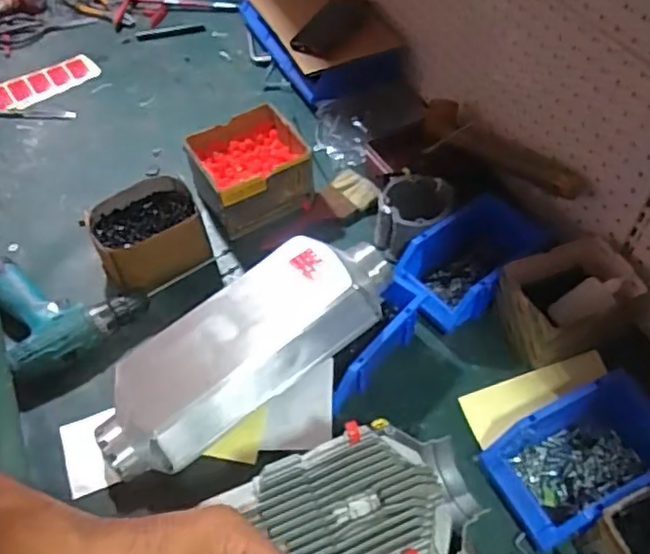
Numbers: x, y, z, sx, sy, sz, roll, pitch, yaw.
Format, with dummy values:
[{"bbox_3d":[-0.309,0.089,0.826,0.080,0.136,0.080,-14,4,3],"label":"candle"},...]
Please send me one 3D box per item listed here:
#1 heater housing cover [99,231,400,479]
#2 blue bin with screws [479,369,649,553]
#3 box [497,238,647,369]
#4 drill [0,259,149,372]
[{"bbox_3d":[-0.093,0.070,0.744,0.386,0.096,0.144,-30,57,-20],"label":"heater housing cover"},{"bbox_3d":[0.280,0.191,0.680,0.201,0.078,0.117,-23,54,-15],"label":"blue bin with screws"},{"bbox_3d":[0.299,0.031,0.790,0.163,0.093,0.108,-18,53,-12],"label":"box"},{"bbox_3d":[-0.350,0.030,0.858,0.172,0.055,0.182,-29,56,-19],"label":"drill"}]

